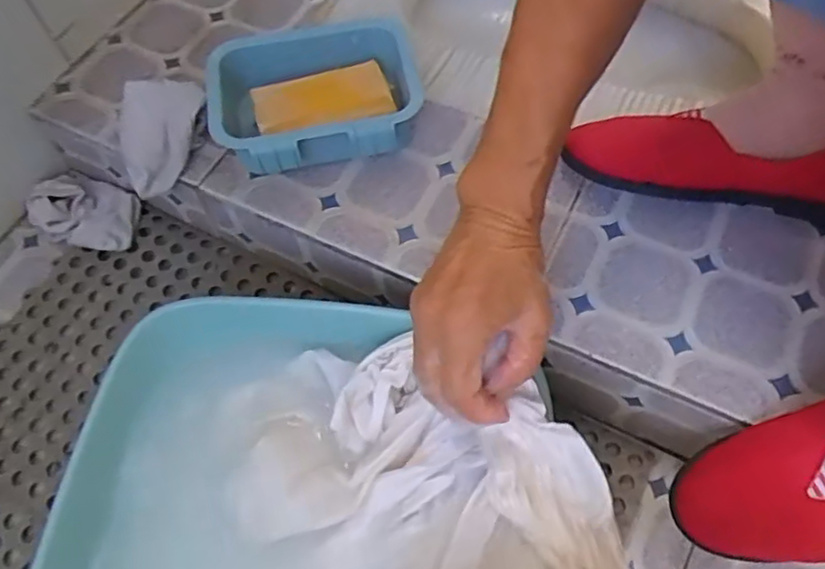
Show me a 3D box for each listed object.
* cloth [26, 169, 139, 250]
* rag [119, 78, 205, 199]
[{"bbox_3d":[-0.314,-0.072,0.617,0.105,0.034,0.072,21,65,12],"label":"cloth"},{"bbox_3d":[-0.212,-0.130,0.545,0.071,0.047,0.080,-8,62,-2],"label":"rag"}]

